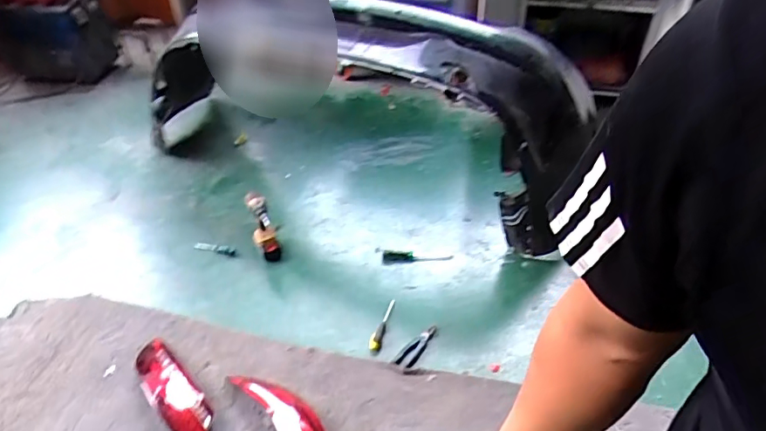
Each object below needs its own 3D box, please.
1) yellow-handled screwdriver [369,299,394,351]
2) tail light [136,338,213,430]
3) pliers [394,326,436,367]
[{"bbox_3d":[-0.003,0.363,1.782,0.036,0.046,0.219,12,47,14],"label":"yellow-handled screwdriver"},{"bbox_3d":[-0.643,0.514,1.577,0.130,0.085,0.460,-34,51,-28],"label":"tail light"},{"bbox_3d":[0.112,0.428,1.710,0.056,0.019,0.184,28,50,28],"label":"pliers"}]

